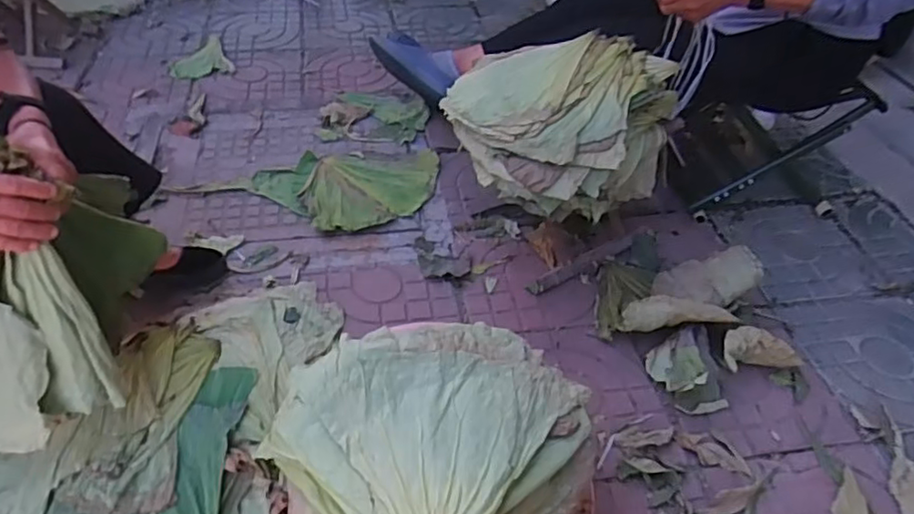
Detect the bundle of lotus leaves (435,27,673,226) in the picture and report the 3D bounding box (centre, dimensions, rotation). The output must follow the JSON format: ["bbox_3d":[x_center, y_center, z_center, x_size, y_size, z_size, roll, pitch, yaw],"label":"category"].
[{"bbox_3d":[0.187,-0.258,1.170,0.364,0.208,0.362,2,43,-2],"label":"bundle of lotus leaves"}]

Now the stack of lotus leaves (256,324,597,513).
[{"bbox_3d":[-0.031,0.212,0.804,0.384,0.120,0.355,-28,51,-29],"label":"stack of lotus leaves"}]

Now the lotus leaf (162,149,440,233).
[{"bbox_3d":[-0.350,-0.165,1.509,0.601,0.022,0.305,-2,43,-3],"label":"lotus leaf"}]

